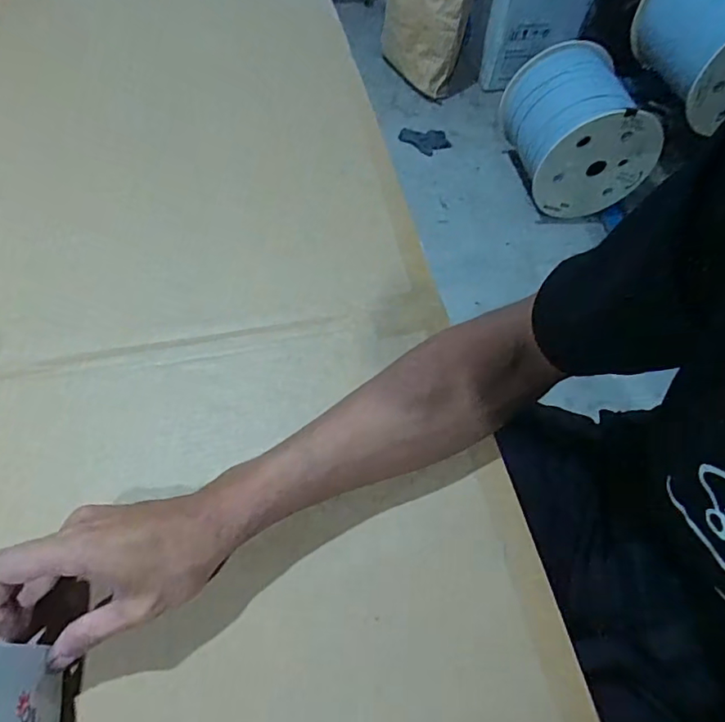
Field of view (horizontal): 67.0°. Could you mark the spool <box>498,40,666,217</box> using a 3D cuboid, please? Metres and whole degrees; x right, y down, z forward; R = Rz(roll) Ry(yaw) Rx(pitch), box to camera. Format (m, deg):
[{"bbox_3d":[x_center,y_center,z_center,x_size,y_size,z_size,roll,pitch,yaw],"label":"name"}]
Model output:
[{"bbox_3d":[0.624,-0.678,1.613,0.373,0.323,0.387,1,58,-4],"label":"spool"}]

